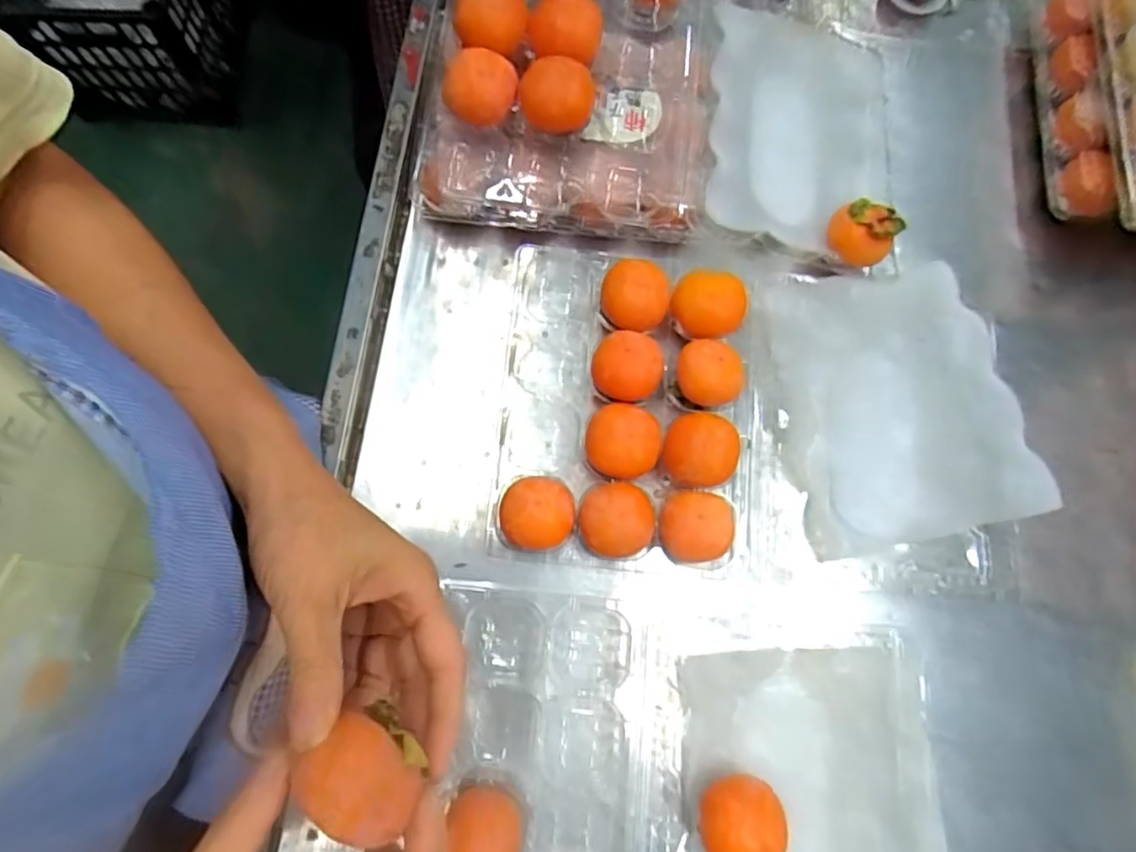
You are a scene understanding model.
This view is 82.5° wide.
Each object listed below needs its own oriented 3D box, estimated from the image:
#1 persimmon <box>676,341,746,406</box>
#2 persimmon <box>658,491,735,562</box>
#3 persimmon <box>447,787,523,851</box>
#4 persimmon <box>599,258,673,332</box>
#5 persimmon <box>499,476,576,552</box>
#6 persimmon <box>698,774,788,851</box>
[{"bbox_3d":[0.098,-0.035,0.453,0.047,0.034,0.042,24,80,5],"label":"persimmon"},{"bbox_3d":[0.082,0.067,0.426,0.046,0.039,0.043,-3,79,0],"label":"persimmon"},{"bbox_3d":[-0.046,0.236,0.374,0.042,0.032,0.046,5,74,-2],"label":"persimmon"},{"bbox_3d":[0.048,-0.092,0.466,0.046,0.035,0.044,0,79,0],"label":"persimmon"},{"bbox_3d":[-0.020,0.059,0.433,0.047,0.043,0.047,1,75,-2],"label":"persimmon"},{"bbox_3d":[0.100,0.233,0.384,0.046,0.041,0.049,1,75,-2],"label":"persimmon"}]

